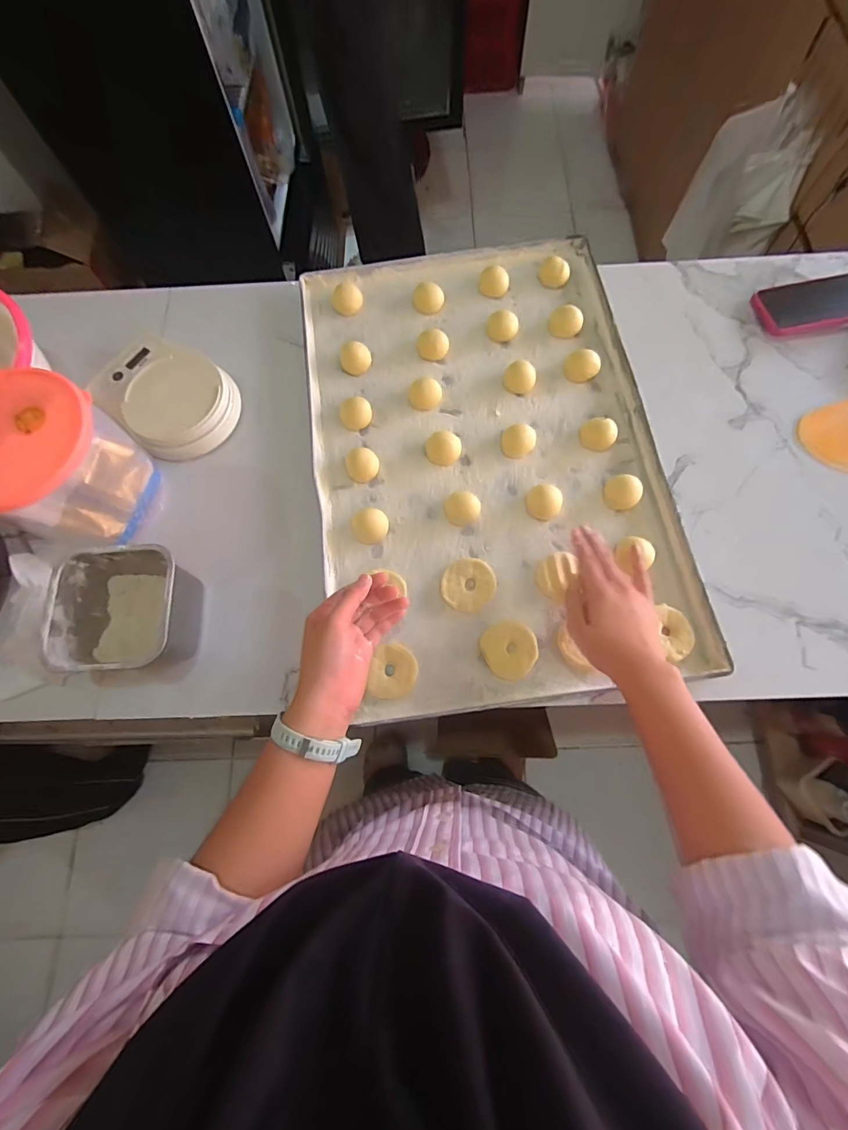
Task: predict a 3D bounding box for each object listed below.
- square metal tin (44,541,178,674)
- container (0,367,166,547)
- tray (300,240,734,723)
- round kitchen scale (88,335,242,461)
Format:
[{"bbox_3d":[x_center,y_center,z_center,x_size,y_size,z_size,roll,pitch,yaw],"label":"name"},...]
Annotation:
[{"bbox_3d":[-0.294,0.050,0.455,0.116,0.094,0.113,-5,74,0],"label":"square metal tin"},{"bbox_3d":[-0.391,-0.106,0.471,0.138,0.134,0.138,26,77,9],"label":"container"},{"bbox_3d":[0.075,-0.145,0.541,0.407,0.024,0.593,-8,74,-1],"label":"tray"},{"bbox_3d":[-0.329,-0.219,0.558,0.191,0.038,0.133,38,79,11],"label":"round kitchen scale"}]

